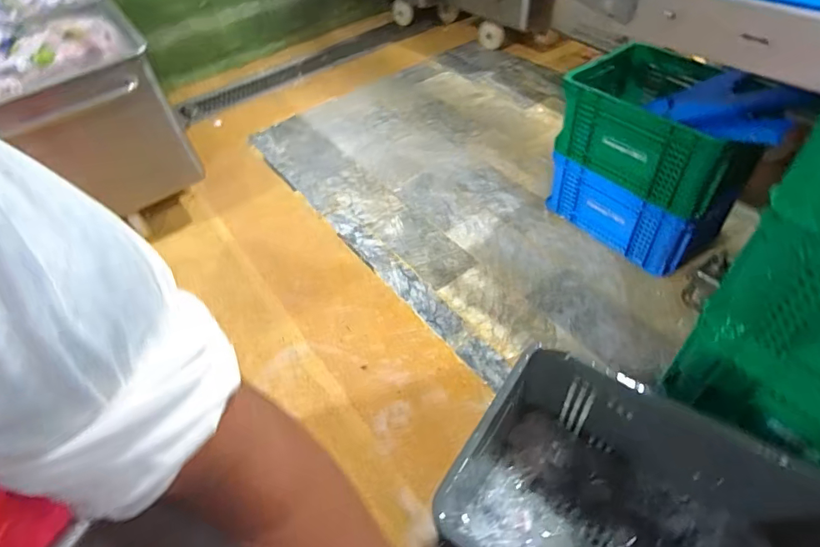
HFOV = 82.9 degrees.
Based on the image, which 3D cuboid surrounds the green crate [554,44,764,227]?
[{"bbox_3d":[0.784,-0.457,1.445,0.376,0.263,0.556,-30,51,-21],"label":"green crate"}]

